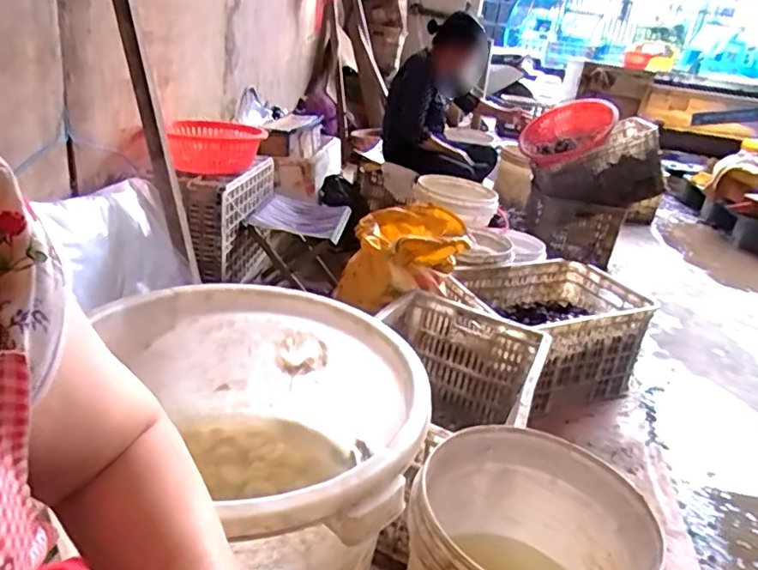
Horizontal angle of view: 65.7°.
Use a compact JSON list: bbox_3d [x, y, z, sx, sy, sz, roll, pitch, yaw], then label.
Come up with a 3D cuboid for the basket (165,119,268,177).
[{"bbox_3d":[-0.485,-0.413,1.767,0.283,0.099,0.267,-2,26,-20],"label":"basket"}]

